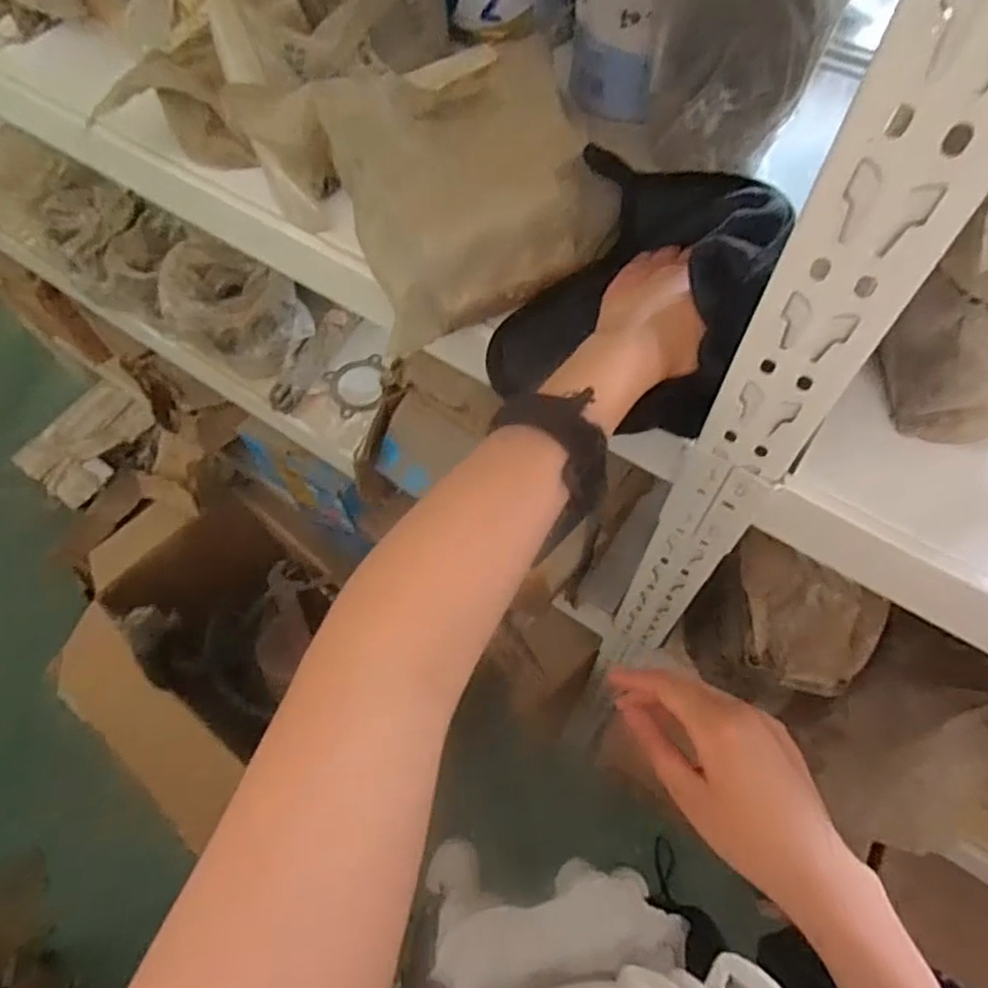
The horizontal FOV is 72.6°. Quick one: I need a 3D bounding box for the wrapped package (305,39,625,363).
[{"bbox_3d":[-0.011,-0.196,0.425,0.162,0.075,0.159,-17,63,-8],"label":"wrapped package"}]

